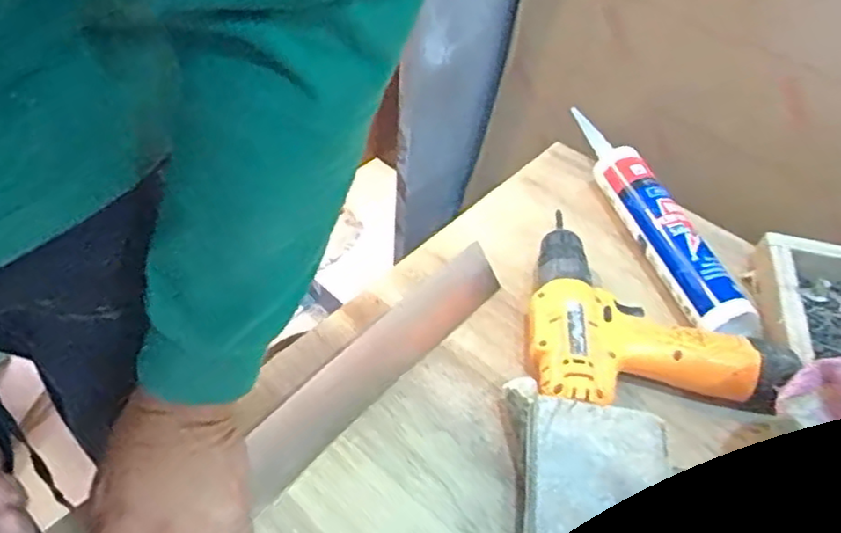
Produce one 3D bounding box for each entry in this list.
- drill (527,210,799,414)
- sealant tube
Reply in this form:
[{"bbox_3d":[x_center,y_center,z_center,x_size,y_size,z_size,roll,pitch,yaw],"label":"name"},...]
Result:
[{"bbox_3d":[0.174,0.037,0.557,0.190,0.050,0.201,-5,48,-8],"label":"drill"},{"bbox_3d":[0.218,-0.059,0.643,0.050,0.040,0.326,-12,49,-14],"label":"sealant tube"}]

